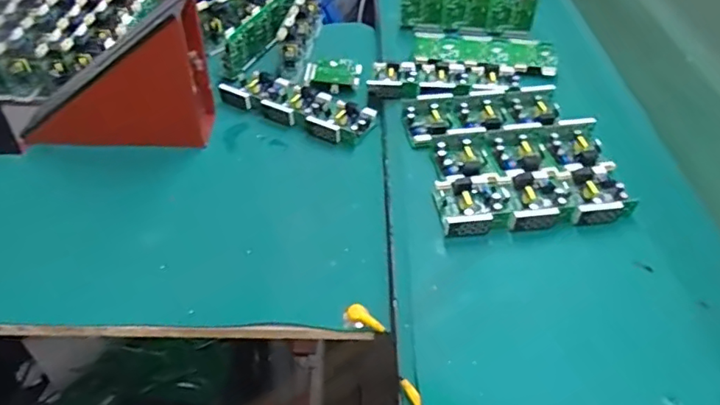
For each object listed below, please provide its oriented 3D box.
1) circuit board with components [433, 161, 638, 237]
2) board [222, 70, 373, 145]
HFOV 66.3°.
[{"bbox_3d":[0.186,-0.003,0.598,0.200,0.031,0.078,-3,45,-6],"label":"circuit board with components"},{"bbox_3d":[-0.082,-0.131,0.740,0.209,0.027,0.075,17,46,13],"label":"board"}]

